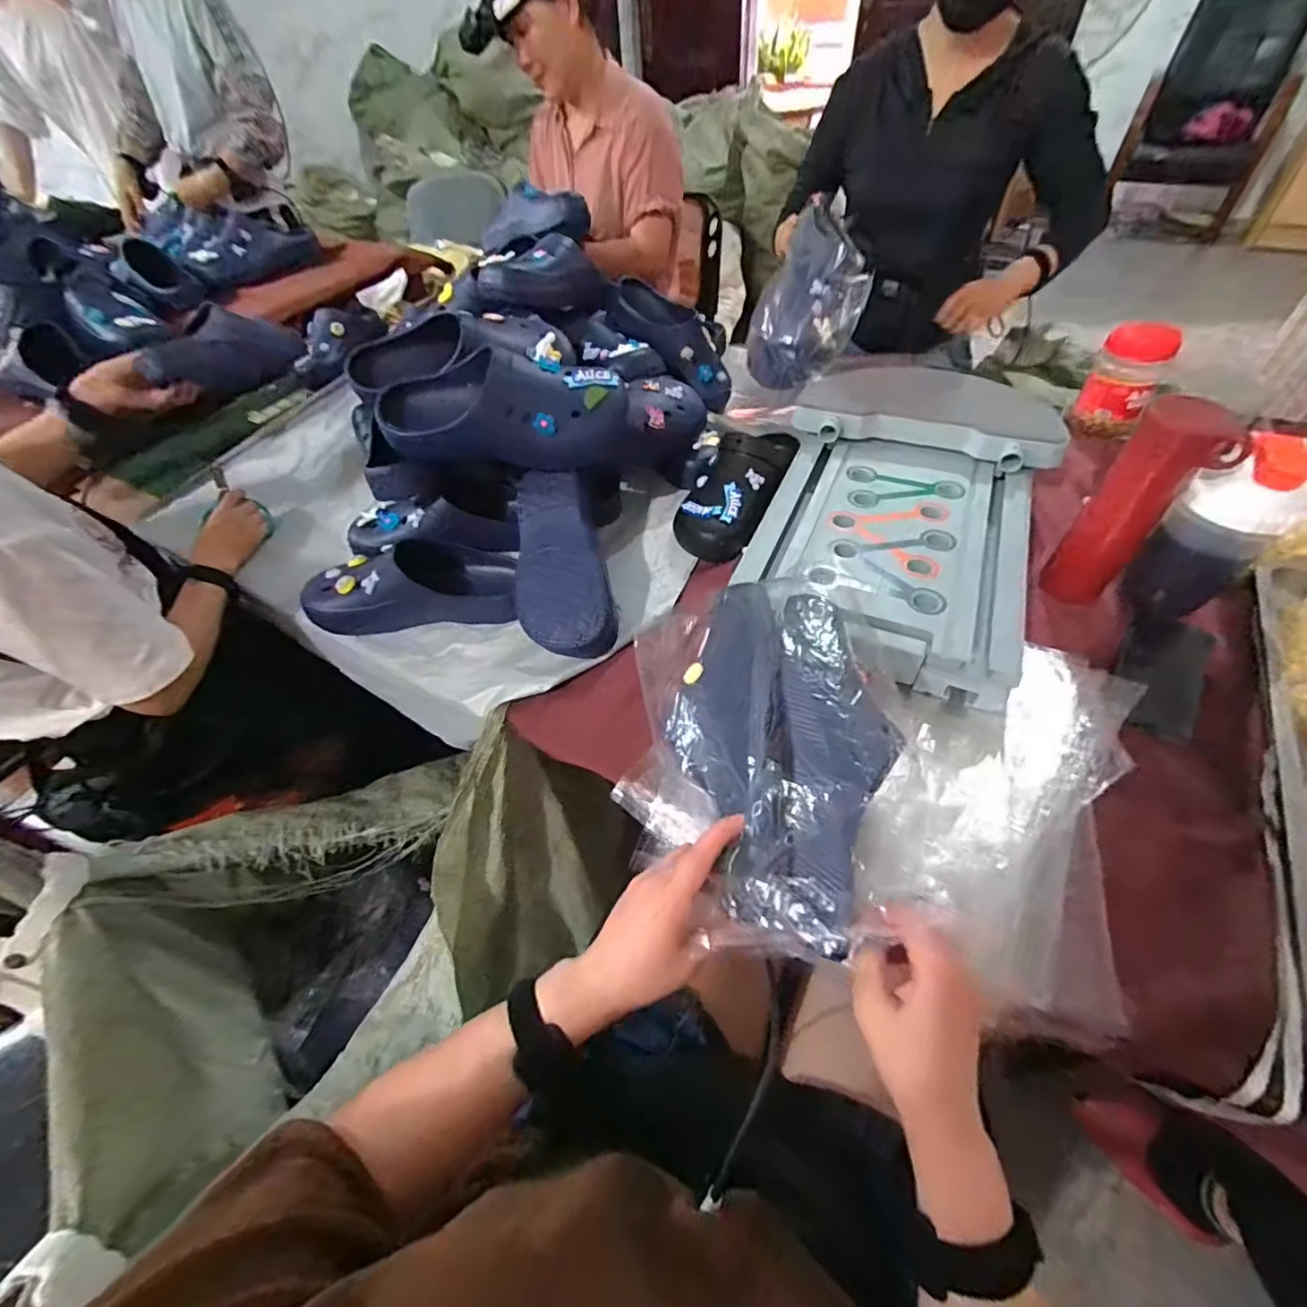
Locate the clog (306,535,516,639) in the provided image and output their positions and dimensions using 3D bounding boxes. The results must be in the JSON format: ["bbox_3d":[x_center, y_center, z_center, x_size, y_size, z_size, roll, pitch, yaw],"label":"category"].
[{"bbox_3d":[-0.302,-0.081,0.692,0.255,0.096,0.088,-3,51,3],"label":"clog"}]

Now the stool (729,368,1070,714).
[{"bbox_3d":[0.303,-0.170,0.669,0.328,0.090,0.447,14,54,16],"label":"stool"}]

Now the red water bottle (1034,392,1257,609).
[{"bbox_3d":[0.493,-0.145,0.567,0.080,0.205,0.060,34,61,28],"label":"red water bottle"}]

